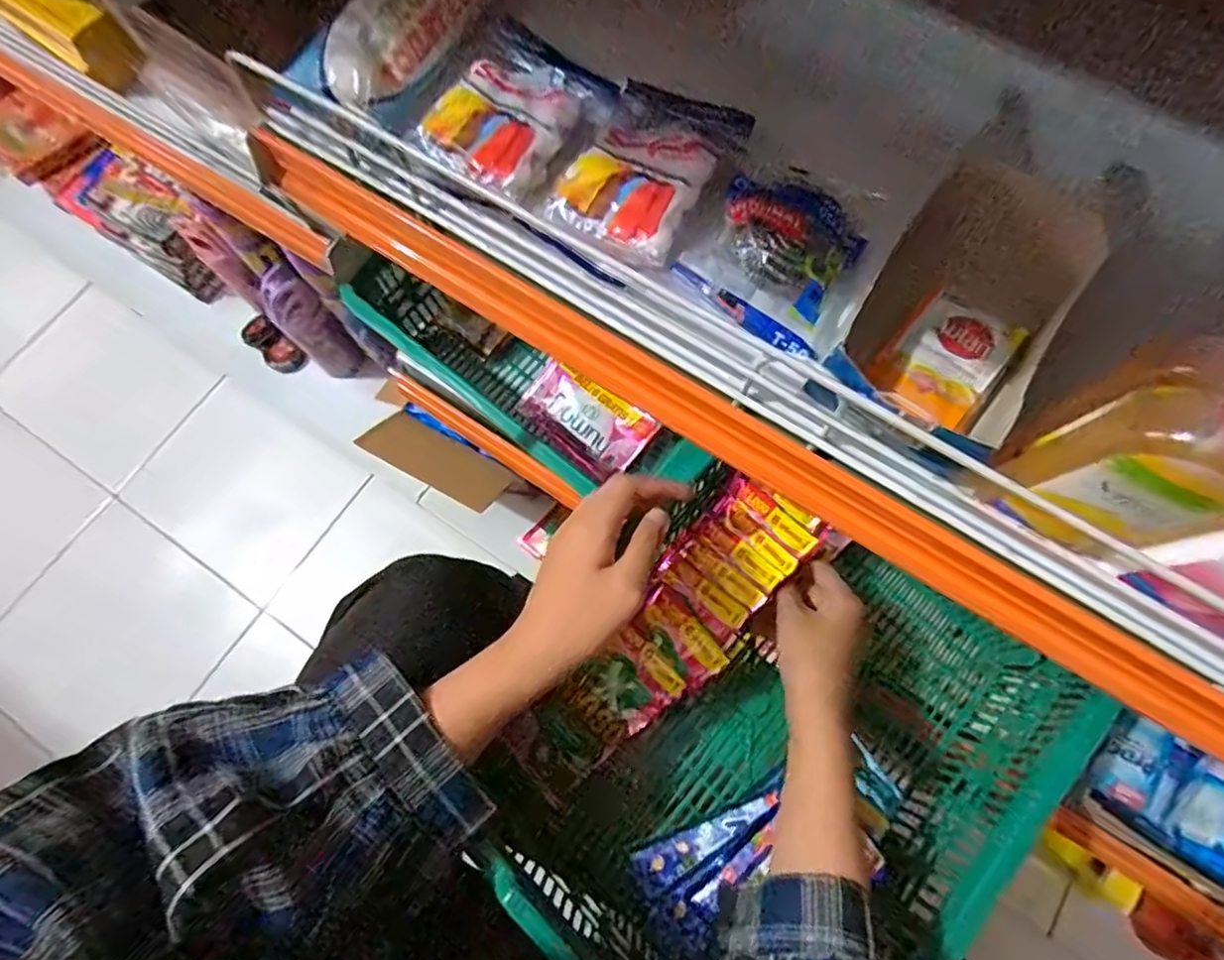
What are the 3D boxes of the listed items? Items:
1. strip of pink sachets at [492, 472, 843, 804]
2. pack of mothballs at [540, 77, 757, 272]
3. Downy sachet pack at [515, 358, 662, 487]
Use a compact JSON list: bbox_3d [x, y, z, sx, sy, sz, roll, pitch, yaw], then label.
[{"bbox_3d":[0.042,0.112,0.446,0.270,0.040,0.081,-45,79,-4],"label":"strip of pink sachets"},{"bbox_3d":[0.020,-0.155,0.301,0.072,0.018,0.099,29,76,8],"label":"pack of mothballs"},{"bbox_3d":[-0.026,-0.051,0.535,0.115,0.008,0.071,37,104,12],"label":"Downy sachet pack"}]

